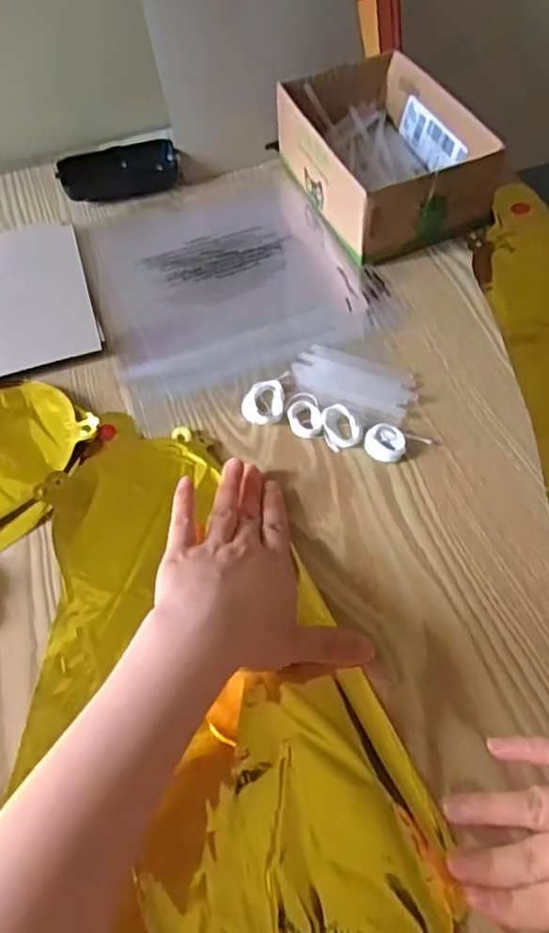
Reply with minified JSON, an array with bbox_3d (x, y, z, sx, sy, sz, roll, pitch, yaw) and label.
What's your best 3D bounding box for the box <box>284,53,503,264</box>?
[{"bbox_3d":[0.093,-0.273,0.579,0.133,0.066,0.195,-19,57,-8],"label":"box"}]

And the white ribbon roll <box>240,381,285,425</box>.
[{"bbox_3d":[-0.008,-0.045,0.475,0.030,0.007,0.035,0,57,4],"label":"white ribbon roll"}]

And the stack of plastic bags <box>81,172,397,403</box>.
[{"bbox_3d":[-0.041,-0.165,0.565,0.215,0.009,0.229,-19,57,-8],"label":"stack of plastic bags"}]

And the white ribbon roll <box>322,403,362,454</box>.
[{"bbox_3d":[0.046,-0.027,0.455,0.025,0.006,0.032,-13,72,7],"label":"white ribbon roll"}]

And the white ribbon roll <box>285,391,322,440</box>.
[{"bbox_3d":[0.021,-0.036,0.464,0.023,0.006,0.035,-11,56,-3],"label":"white ribbon roll"}]

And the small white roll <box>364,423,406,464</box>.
[{"bbox_3d":[0.074,-0.016,0.449,0.026,0.007,0.029,-6,56,0],"label":"small white roll"}]

